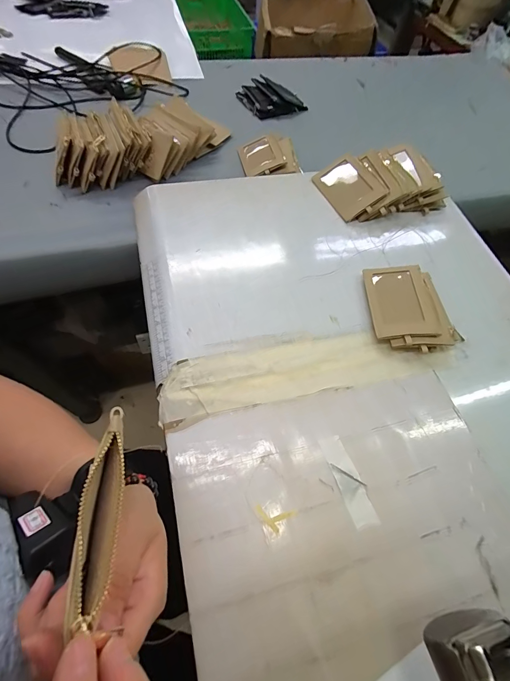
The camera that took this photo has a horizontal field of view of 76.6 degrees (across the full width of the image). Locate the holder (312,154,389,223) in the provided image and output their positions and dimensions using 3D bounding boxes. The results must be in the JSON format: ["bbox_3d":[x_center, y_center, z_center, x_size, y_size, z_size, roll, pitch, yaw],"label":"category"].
[{"bbox_3d":[0.147,-0.245,0.510,0.074,0.012,0.109,-31,66,8],"label":"holder"}]

